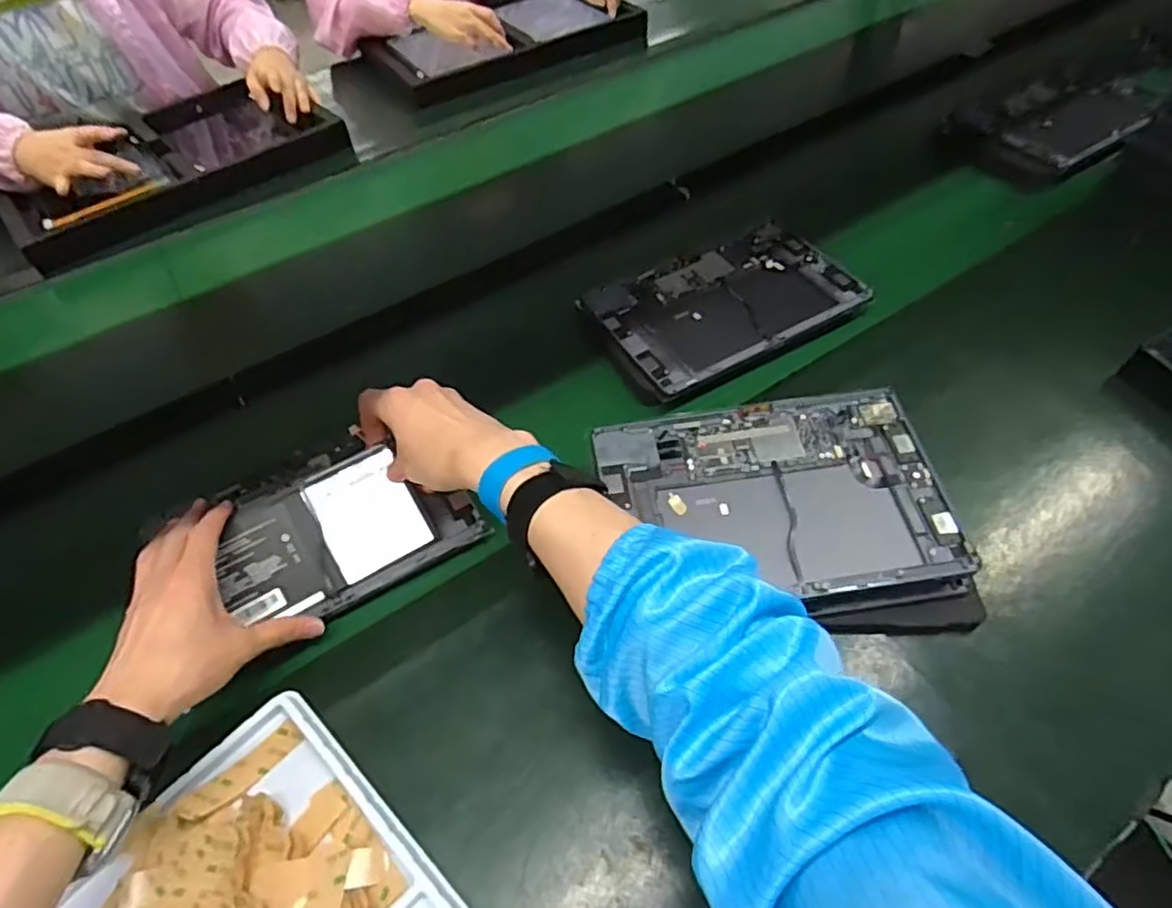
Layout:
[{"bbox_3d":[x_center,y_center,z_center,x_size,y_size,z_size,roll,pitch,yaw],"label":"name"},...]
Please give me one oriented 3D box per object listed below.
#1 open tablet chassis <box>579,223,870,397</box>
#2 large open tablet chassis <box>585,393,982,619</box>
[{"bbox_3d":[0.147,-0.153,0.686,0.257,0.029,0.161,-25,54,-14],"label":"open tablet chassis"},{"bbox_3d":[0.149,0.034,0.504,0.250,0.010,0.175,-9,58,-6],"label":"large open tablet chassis"}]

